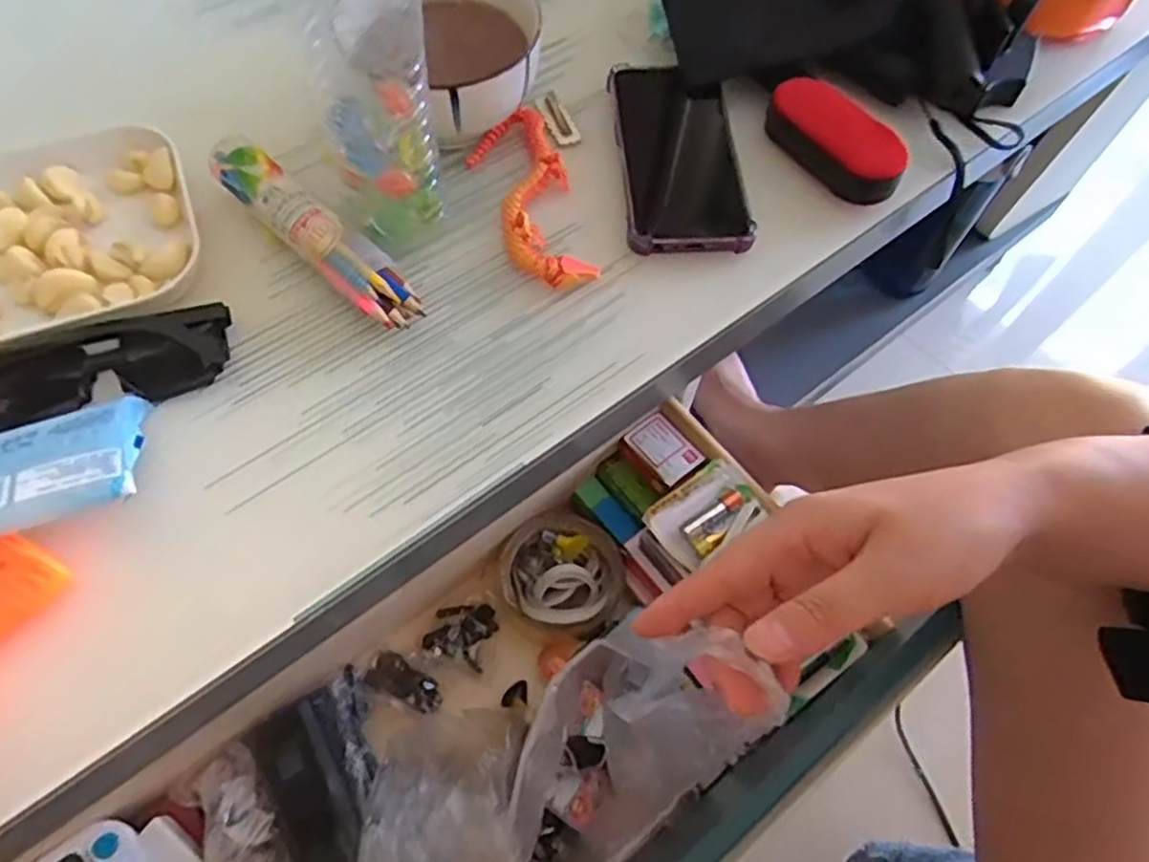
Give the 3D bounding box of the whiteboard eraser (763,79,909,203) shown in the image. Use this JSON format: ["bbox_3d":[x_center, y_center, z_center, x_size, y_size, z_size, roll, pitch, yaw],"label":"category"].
[{"bbox_3d":[0.168,-0.187,0.472,0.037,0.036,0.099,-35,69,-19],"label":"whiteboard eraser"}]

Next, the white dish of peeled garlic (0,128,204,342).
[{"bbox_3d":[-0.299,-0.118,0.431,0.142,0.022,0.144,-16,64,-11],"label":"white dish of peeled garlic"}]

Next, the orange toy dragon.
[{"bbox_3d":[-0.027,-0.147,0.462,0.055,0.017,0.142,-17,64,-12],"label":"orange toy dragon"}]

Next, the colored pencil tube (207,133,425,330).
[{"bbox_3d":[-0.154,-0.120,0.427,0.164,0.027,0.033,41,67,18],"label":"colored pencil tube"}]

